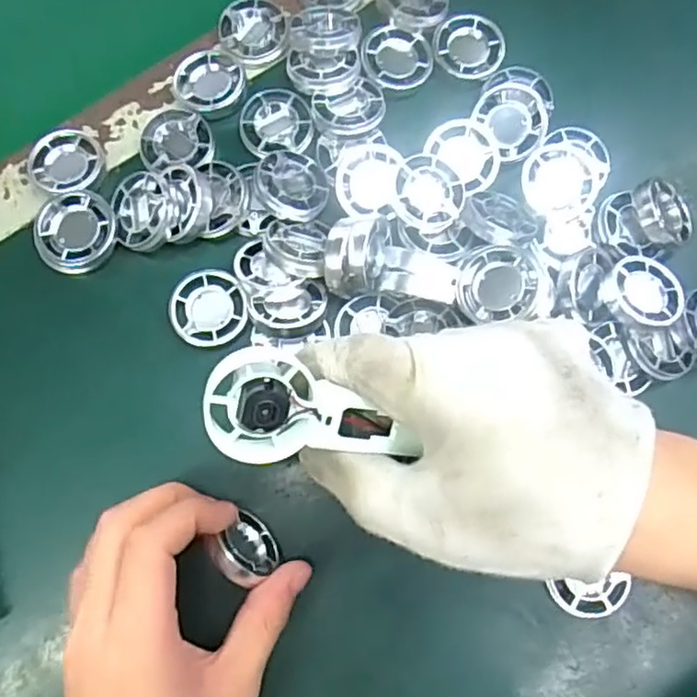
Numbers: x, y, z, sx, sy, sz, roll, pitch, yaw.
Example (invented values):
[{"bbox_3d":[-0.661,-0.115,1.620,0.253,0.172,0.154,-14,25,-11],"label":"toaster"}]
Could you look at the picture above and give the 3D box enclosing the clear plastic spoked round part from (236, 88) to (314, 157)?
[{"bbox_3d":[-0.039,-0.121,0.351,0.037,0.009,0.035,0,78,-1],"label":"clear plastic spoked round part"}]

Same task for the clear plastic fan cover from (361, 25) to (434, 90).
[{"bbox_3d":[0.027,-0.159,0.357,0.038,0.011,0.034,-5,78,-2],"label":"clear plastic fan cover"}]

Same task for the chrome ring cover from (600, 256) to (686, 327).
[{"bbox_3d":[0.145,-0.026,0.322,0.033,0.015,0.038,-34,80,-26],"label":"chrome ring cover"}]

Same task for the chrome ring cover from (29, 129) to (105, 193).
[{"bbox_3d":[-0.150,-0.099,0.350,0.039,0.011,0.036,27,79,4],"label":"chrome ring cover"}]

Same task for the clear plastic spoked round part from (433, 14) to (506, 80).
[{"bbox_3d":[0.066,-0.165,0.357,0.038,0.011,0.033,9,78,1],"label":"clear plastic spoked round part"}]

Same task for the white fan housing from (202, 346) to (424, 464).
[{"bbox_3d":[-0.013,0.022,0.227,0.071,0.019,0.037,7,78,0],"label":"white fan housing"}]

